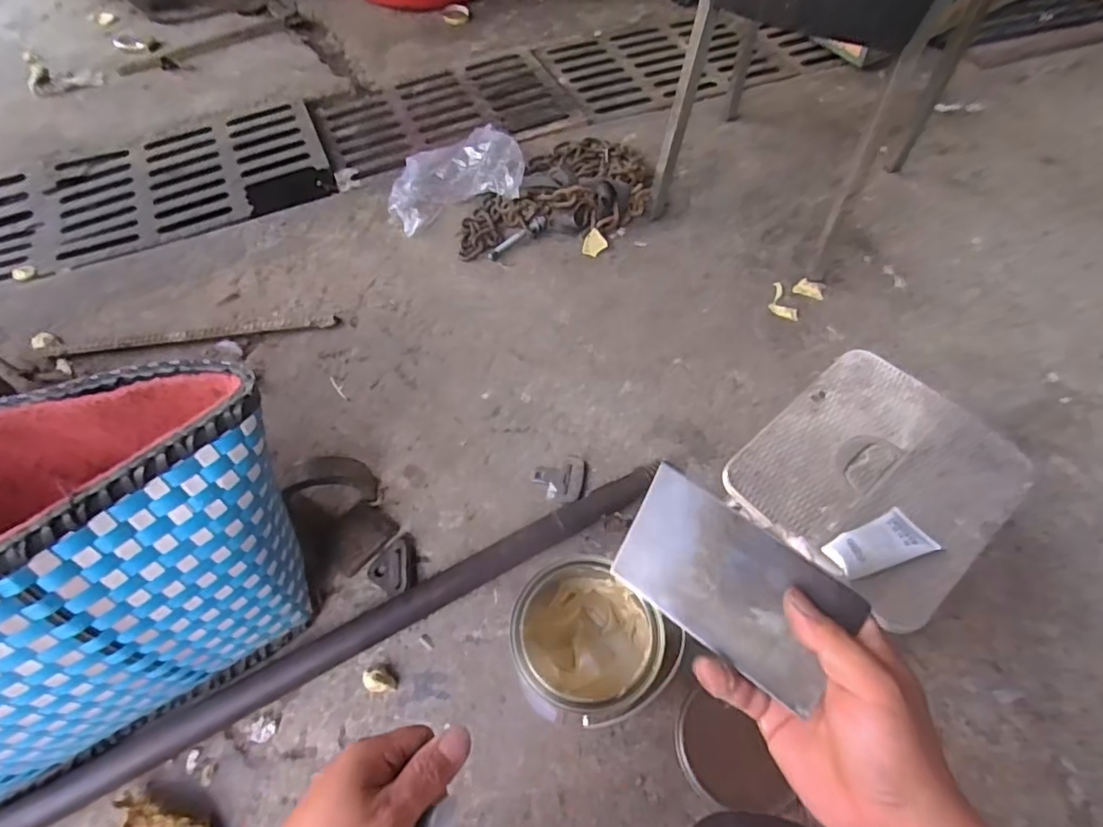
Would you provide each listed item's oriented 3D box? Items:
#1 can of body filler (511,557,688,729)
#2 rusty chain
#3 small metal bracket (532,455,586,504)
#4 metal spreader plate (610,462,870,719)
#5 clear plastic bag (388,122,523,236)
[{"bbox_3d":[0.034,0.258,0.660,0.146,0.154,0.148,-8,57,-4],"label":"can of body filler"},{"bbox_3d":[0.008,-0.472,1.191,0.407,0.078,0.320,-8,57,-4],"label":"rusty chain"},{"bbox_3d":[0.010,0.096,0.858,0.074,0.009,0.079,5,57,4],"label":"small metal bracket"},{"bbox_3d":[0.102,0.095,0.334,0.127,0.006,0.075,32,80,21],"label":"metal spreader plate"},{"bbox_3d":[-0.198,-0.499,1.197,0.275,0.072,0.269,-8,57,-4],"label":"clear plastic bag"}]

